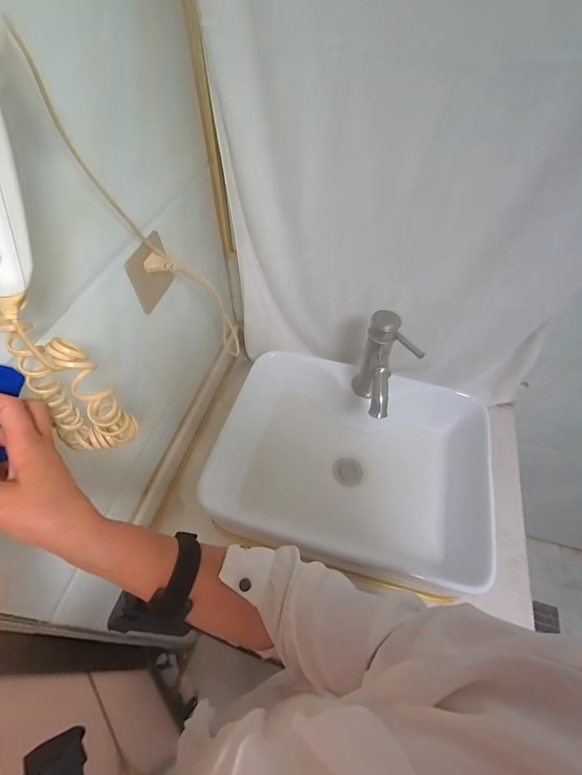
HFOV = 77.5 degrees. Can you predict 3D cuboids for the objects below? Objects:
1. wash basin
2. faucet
[{"bbox_3d":[0.117,0.141,0.685,0.494,0.152,0.350,12,49,9],"label":"wash basin"},{"bbox_3d":[0.160,-0.016,0.616,0.066,0.191,0.142,0,48,-2],"label":"faucet"}]

